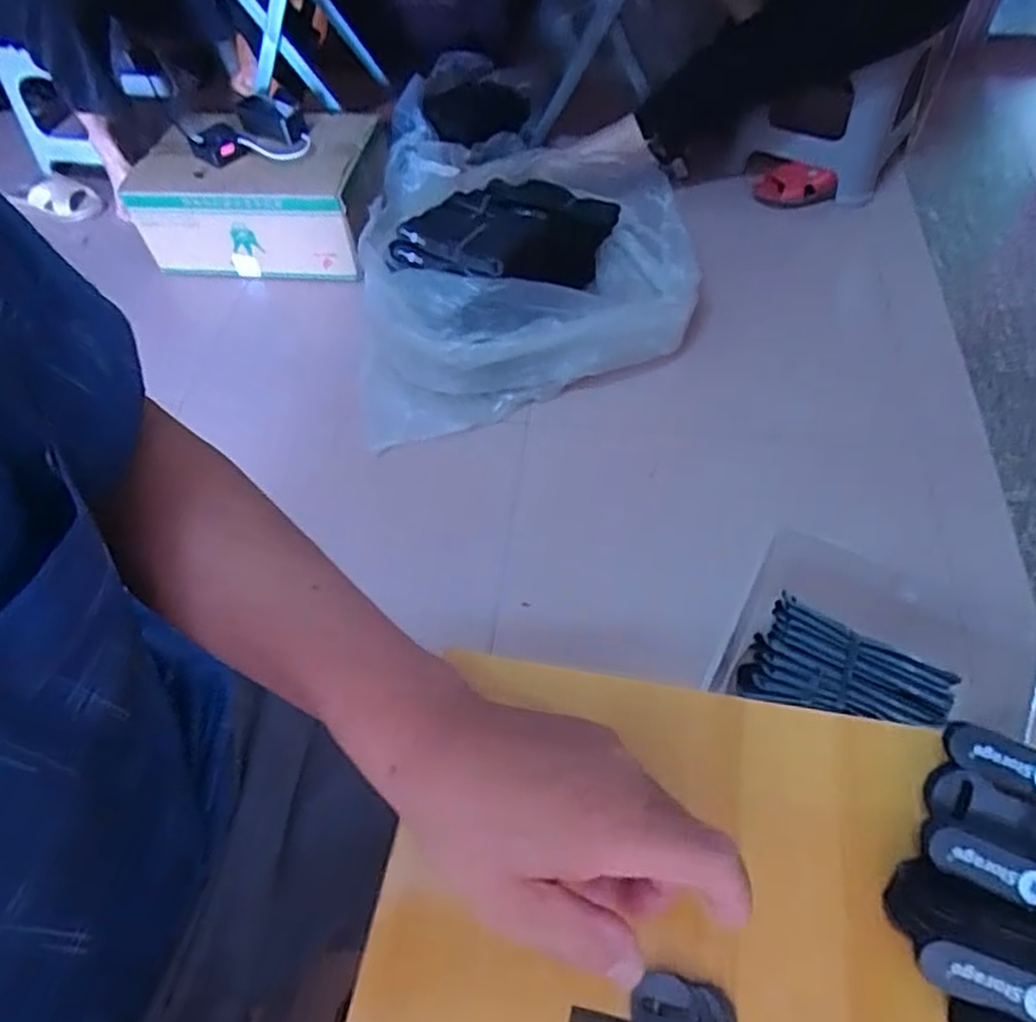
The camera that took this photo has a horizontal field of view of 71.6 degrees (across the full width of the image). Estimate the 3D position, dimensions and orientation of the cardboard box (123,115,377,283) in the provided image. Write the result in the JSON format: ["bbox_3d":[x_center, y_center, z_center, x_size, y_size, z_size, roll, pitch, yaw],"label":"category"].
[{"bbox_3d":[-0.495,-0.616,1.401,0.467,0.180,0.296,10,57,10],"label":"cardboard box"}]

